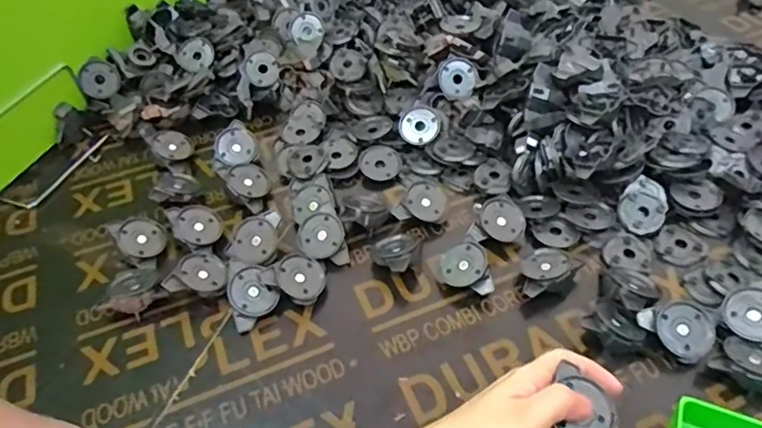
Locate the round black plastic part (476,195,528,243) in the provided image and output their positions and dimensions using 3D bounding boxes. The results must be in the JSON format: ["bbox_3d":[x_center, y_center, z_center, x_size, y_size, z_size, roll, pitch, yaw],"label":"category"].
[{"bbox_3d":[0.109,0.005,0.525,0.043,0.013,0.046,3,69,-8],"label":"round black plastic part"}]

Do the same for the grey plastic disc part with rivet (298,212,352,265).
[{"bbox_3d":[-0.053,0.025,0.522,0.041,0.011,0.051,-15,80,1],"label":"grey plastic disc part with rivet"}]

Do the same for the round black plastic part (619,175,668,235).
[{"bbox_3d":[0.242,-0.008,0.527,0.041,0.007,0.056,27,71,15],"label":"round black plastic part"}]

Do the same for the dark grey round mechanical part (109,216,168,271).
[{"bbox_3d":[-0.220,0.025,0.532,0.054,0.011,0.044,52,39,3],"label":"dark grey round mechanical part"}]

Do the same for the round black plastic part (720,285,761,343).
[{"bbox_3d":[0.287,0.077,0.440,0.043,0.006,0.044,-35,55,6],"label":"round black plastic part"}]

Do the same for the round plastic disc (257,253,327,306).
[{"bbox_3d":[-0.072,0.053,0.493,0.050,0.014,0.042,33,63,2],"label":"round plastic disc"}]

